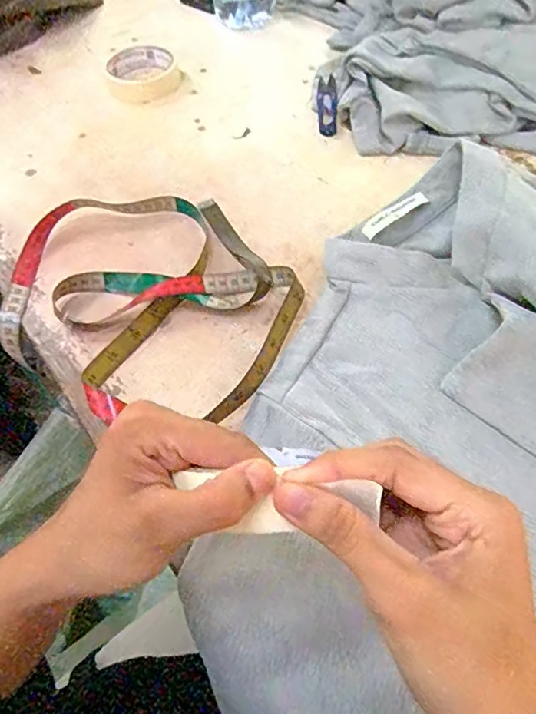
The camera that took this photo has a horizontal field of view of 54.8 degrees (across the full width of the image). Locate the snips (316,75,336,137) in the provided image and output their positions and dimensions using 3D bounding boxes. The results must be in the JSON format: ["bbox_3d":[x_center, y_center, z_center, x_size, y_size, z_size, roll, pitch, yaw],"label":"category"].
[{"bbox_3d":[0.066,-0.288,0.590,0.021,0.004,0.107,1,56,3],"label":"snips"}]

